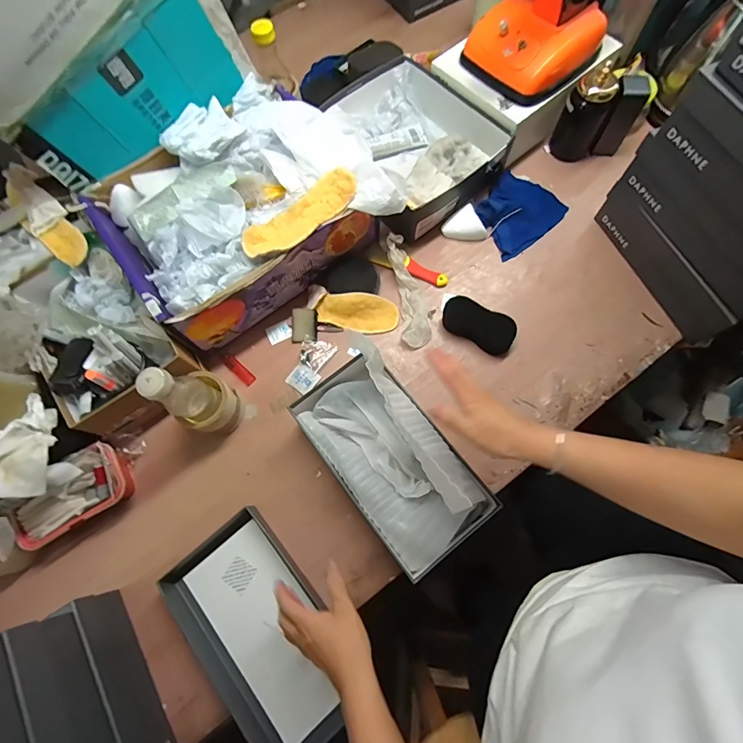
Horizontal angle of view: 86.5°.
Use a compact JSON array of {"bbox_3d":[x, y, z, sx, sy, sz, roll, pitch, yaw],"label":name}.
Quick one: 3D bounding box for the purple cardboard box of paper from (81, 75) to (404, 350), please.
[{"bbox_3d":[-0.213,-0.276,0.685,0.427,0.188,0.334,-35,74,-9],"label":"purple cardboard box of paper"}]

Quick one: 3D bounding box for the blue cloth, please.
[{"bbox_3d":[0.282,-0.317,0.769,0.156,0.034,0.147,-34,74,-8],"label":"blue cloth"}]

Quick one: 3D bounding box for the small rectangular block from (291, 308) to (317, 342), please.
[{"bbox_3d":[-0.121,-0.083,0.707,0.044,0.007,0.059,1,100,-1],"label":"small rectangular block"}]

